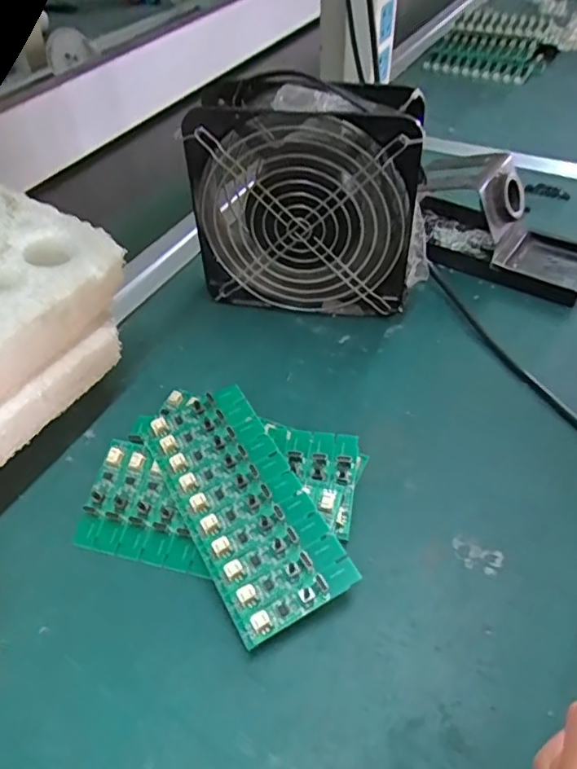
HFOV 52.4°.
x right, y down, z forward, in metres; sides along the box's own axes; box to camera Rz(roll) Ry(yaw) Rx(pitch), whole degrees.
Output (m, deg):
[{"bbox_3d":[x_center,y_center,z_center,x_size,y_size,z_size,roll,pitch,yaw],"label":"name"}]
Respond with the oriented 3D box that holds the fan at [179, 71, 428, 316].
[{"bbox_3d":[0.013,-0.127,0.418,0.154,0.161,0.054,7,47,8],"label":"fan"}]

